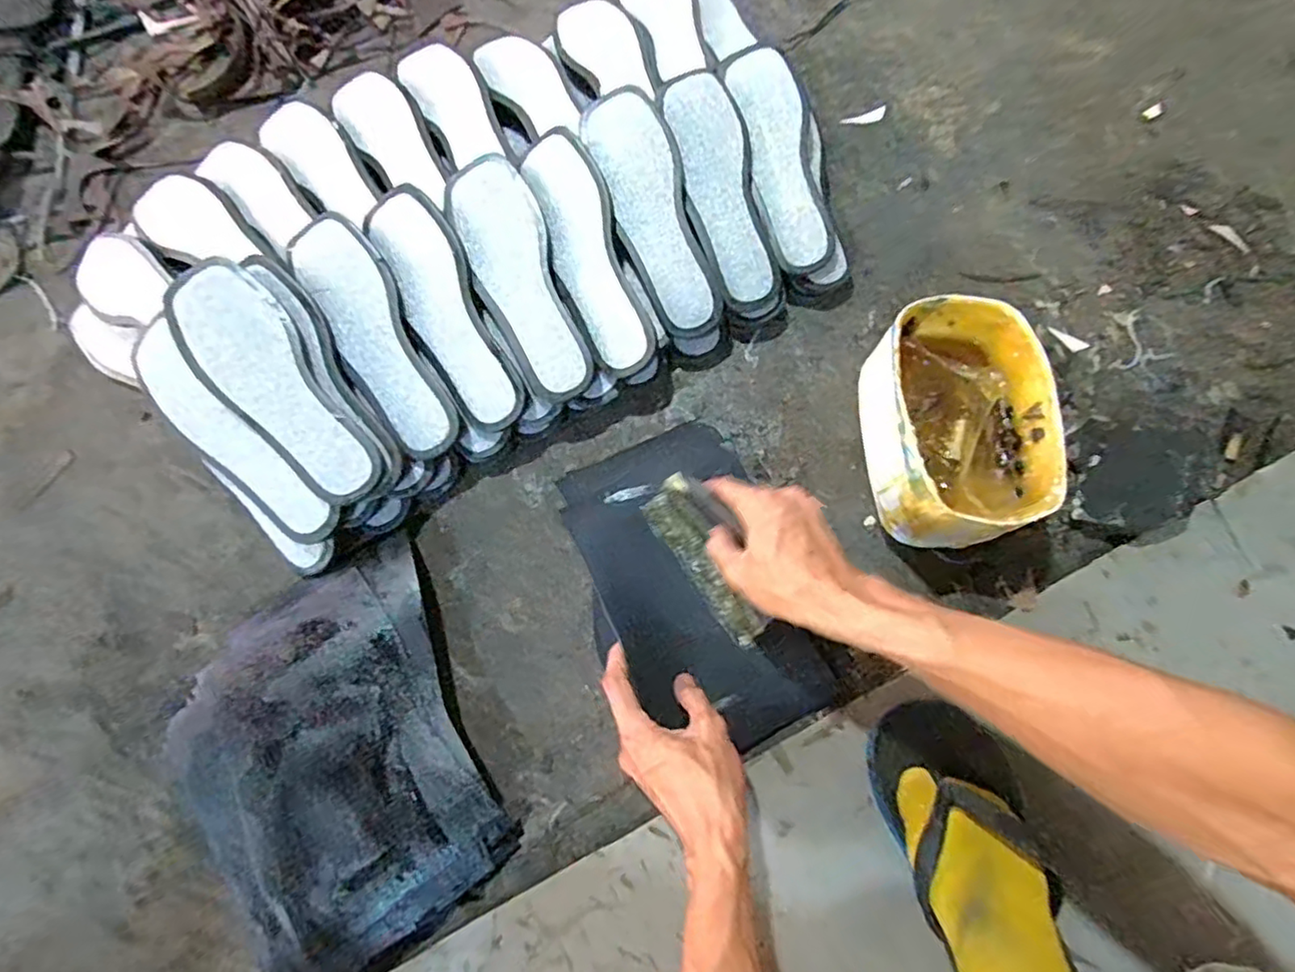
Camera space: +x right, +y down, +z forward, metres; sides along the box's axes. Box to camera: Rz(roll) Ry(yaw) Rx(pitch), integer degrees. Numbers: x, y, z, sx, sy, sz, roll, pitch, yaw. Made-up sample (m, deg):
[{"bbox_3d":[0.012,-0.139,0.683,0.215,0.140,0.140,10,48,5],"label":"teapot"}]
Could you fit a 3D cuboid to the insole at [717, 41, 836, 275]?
[{"bbox_3d":[0.134,-0.332,0.635,0.068,0.014,0.235,-14,86,8],"label":"insole"}]

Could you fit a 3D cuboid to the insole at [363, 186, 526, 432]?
[{"bbox_3d":[-0.188,-0.164,0.586,0.068,0.012,0.236,-27,89,-5],"label":"insole"}]

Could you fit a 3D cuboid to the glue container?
[{"bbox_3d":[0.267,-0.049,0.558,0.123,0.123,0.197,-2,75,1],"label":"glue container"}]

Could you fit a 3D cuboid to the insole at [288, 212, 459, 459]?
[{"bbox_3d":[-0.249,-0.137,0.580,0.069,0.007,0.236,-28,89,-6],"label":"insole"}]

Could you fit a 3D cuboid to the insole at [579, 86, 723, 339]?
[{"bbox_3d":[0.007,-0.261,0.604,0.076,0.019,0.236,-21,92,-4],"label":"insole"}]

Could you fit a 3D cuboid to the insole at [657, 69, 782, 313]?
[{"bbox_3d":[0.074,-0.295,0.622,0.075,0.020,0.241,-15,87,-2],"label":"insole"}]

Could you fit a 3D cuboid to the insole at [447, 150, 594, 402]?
[{"bbox_3d":[-0.120,-0.194,0.592,0.078,0.011,0.236,-22,87,-2],"label":"insole"}]

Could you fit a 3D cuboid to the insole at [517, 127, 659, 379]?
[{"bbox_3d":[-0.055,-0.218,0.595,0.065,0.018,0.232,-20,90,-4],"label":"insole"}]

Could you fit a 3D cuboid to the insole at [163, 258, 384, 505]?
[{"bbox_3d":[-0.324,-0.087,0.547,0.082,0.015,0.236,-37,93,-8],"label":"insole"}]

